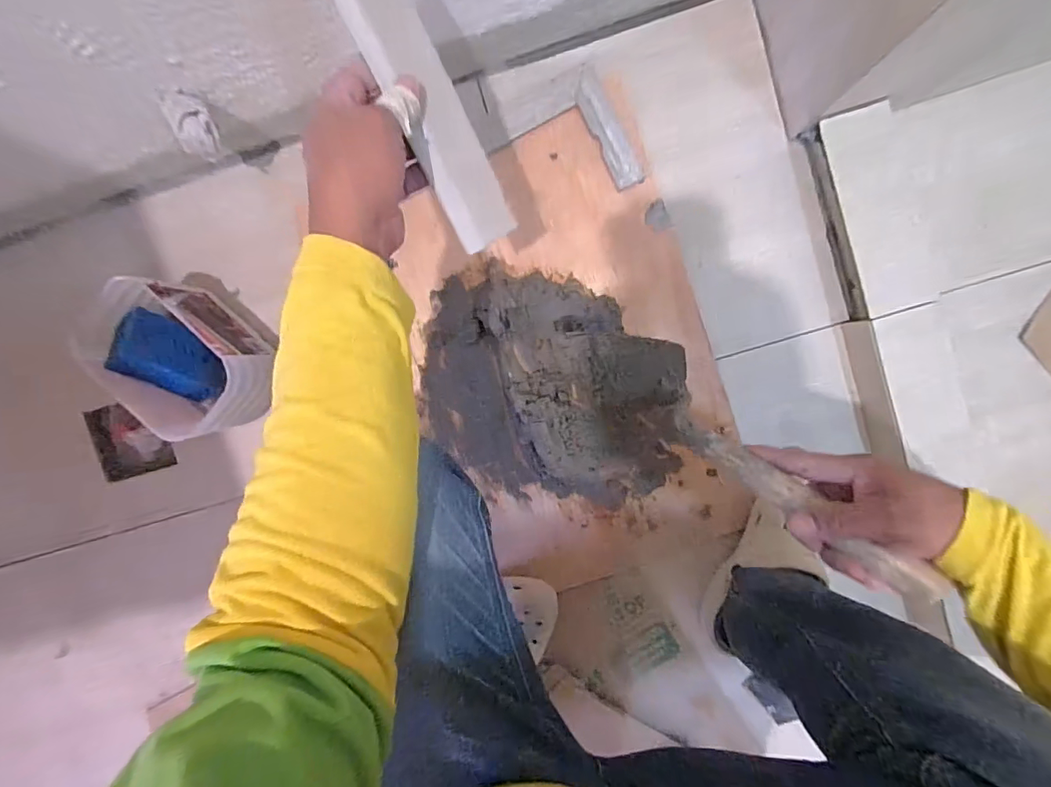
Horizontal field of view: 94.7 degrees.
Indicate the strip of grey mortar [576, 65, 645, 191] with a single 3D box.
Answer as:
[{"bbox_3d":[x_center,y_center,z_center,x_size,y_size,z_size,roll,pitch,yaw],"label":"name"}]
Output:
[{"bbox_3d":[0.095,-0.309,0.566,0.034,0.014,0.141,-27,96,2],"label":"strip of grey mortar"}]

